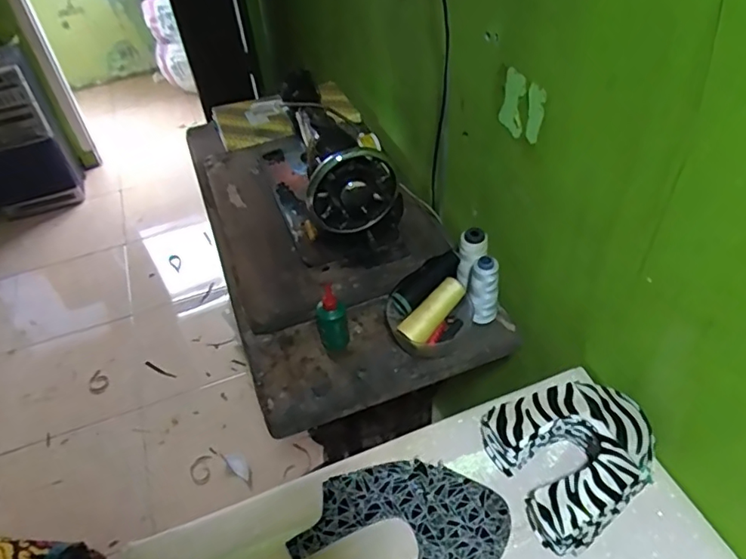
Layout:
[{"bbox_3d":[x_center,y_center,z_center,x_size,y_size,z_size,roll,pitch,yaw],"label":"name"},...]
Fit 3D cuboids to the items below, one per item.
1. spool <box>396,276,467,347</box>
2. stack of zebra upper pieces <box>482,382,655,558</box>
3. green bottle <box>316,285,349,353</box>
[{"bbox_3d":[0.088,0.046,0.797,0.110,0.037,0.035,-46,53,-6],"label":"spool"},{"bbox_3d":[0.236,0.202,0.650,0.160,0.083,0.162,-21,46,-15],"label":"stack of zebra upper pieces"},{"bbox_3d":[-0.060,0.060,0.807,0.041,0.110,0.031,-16,45,-10],"label":"green bottle"}]

